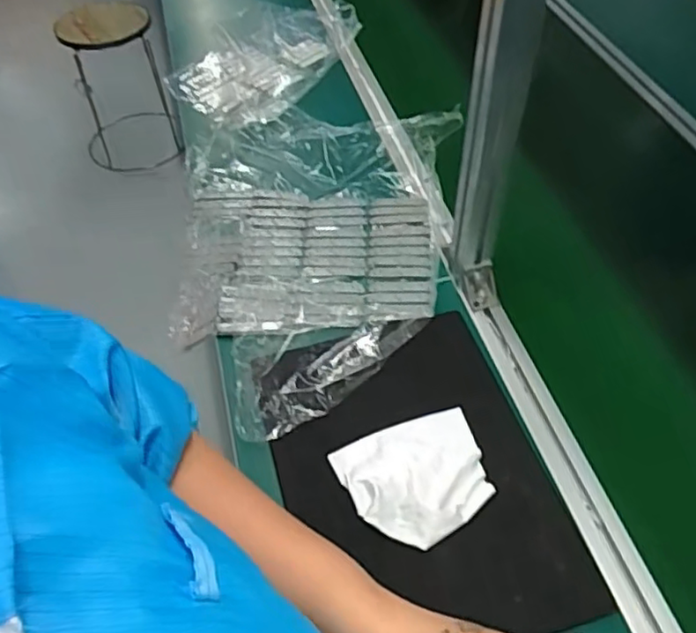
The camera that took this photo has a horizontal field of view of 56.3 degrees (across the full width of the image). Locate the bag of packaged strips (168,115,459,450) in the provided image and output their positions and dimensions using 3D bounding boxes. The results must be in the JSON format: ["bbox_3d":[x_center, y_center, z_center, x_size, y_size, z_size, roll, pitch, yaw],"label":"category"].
[{"bbox_3d":[-0.044,-0.087,0.843,0.348,0.038,0.550,-2,53,2],"label":"bag of packaged strips"}]

